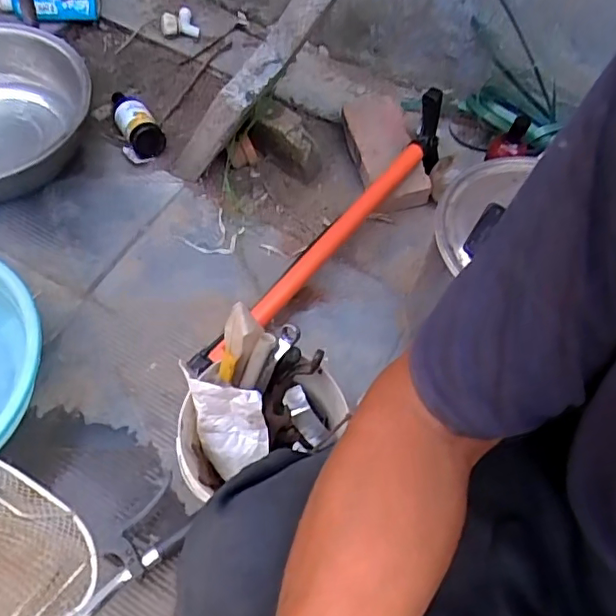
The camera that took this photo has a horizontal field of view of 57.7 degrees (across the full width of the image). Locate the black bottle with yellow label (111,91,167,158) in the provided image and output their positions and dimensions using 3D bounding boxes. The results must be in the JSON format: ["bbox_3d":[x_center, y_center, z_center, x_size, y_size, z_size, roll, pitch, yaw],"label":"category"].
[{"bbox_3d":[-0.342,-0.369,1.097,0.066,0.069,0.179,-31,67,-19],"label":"black bottle with yellow label"}]

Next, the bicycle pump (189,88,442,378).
[{"bbox_3d":[0.029,-0.119,0.965,0.066,0.147,0.614,41,82,17],"label":"bicycle pump"}]

